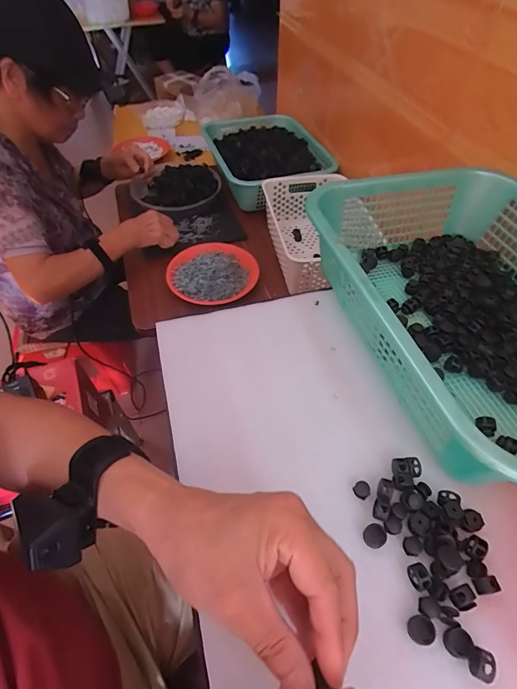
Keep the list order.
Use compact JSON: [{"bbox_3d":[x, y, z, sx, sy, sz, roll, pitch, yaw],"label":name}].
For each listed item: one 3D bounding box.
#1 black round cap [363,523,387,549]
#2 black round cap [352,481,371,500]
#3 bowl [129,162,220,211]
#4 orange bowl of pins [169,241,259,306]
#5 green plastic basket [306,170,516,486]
[{"bbox_3d":[0.094,0.154,0.293,0.018,0.004,0.017,0,52,0],"label":"black round cap"},{"bbox_3d":[0.090,0.126,0.316,0.014,0.006,0.014,0,52,0],"label":"black round cap"},{"bbox_3d":[-0.222,-0.430,0.983,0.223,0.064,0.245,0,52,0],"label":"bowl"},{"bbox_3d":[-0.099,-0.156,0.795,0.176,0.056,0.190,0,52,0],"label":"orange bowl of pins"},{"bbox_3d":[0.240,-0.052,0.383,0.284,0.097,0.379,-12,53,-9],"label":"green plastic basket"}]

